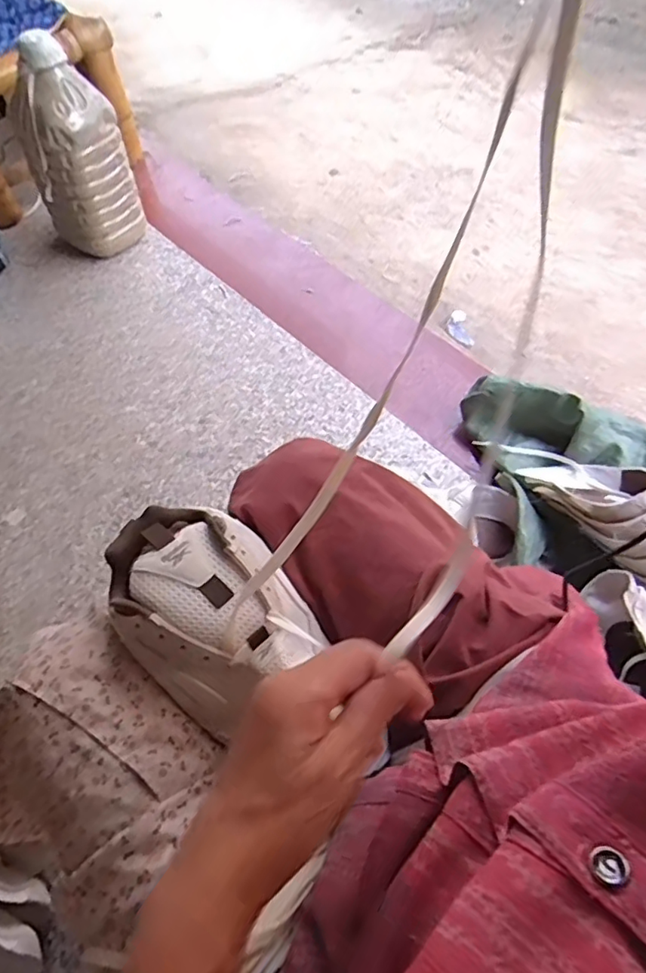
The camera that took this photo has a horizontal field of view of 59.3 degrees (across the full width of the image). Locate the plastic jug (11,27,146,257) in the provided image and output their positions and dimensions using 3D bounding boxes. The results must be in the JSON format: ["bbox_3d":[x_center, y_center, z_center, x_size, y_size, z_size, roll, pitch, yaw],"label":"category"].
[{"bbox_3d":[-0.518,-0.692,1.204,0.151,0.387,0.154,22,60,15],"label":"plastic jug"}]

